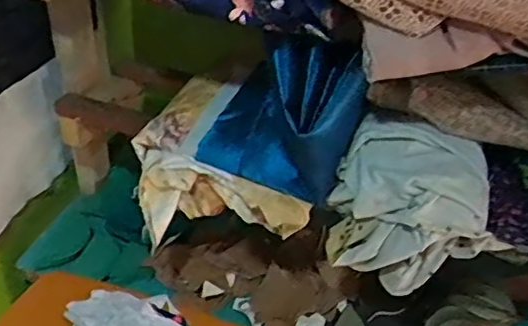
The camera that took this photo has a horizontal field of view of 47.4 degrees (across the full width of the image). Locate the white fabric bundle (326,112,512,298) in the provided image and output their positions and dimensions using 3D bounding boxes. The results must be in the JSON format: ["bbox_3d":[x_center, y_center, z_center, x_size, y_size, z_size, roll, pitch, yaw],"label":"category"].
[{"bbox_3d":[0.191,0.056,0.755,0.203,0.165,0.123,14,38,10],"label":"white fabric bundle"}]

